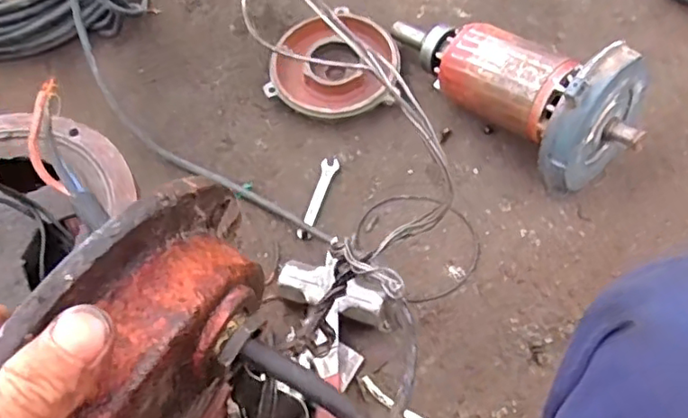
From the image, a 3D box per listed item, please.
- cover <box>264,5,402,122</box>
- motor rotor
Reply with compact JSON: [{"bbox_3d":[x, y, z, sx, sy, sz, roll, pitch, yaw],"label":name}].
[{"bbox_3d":[-0.009,-0.209,0.891,0.185,0.038,0.184,11,63,6],"label":"cover"},{"bbox_3d":[0.199,-0.166,0.793,0.142,0.166,0.362,-39,54,-18],"label":"motor rotor"}]

